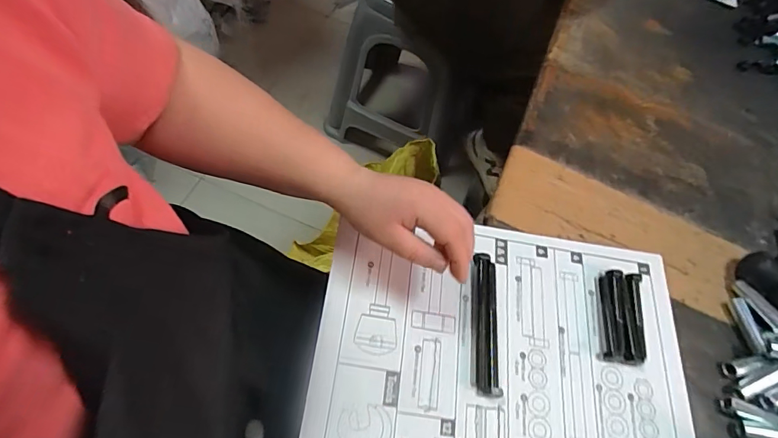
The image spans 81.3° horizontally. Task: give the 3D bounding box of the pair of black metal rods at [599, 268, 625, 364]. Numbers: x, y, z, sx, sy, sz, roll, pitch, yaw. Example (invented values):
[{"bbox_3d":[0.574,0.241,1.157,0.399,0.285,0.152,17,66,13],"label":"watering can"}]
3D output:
[{"bbox_3d":[0.209,0.090,0.422,0.020,0.013,0.087,11,59,3],"label":"pair of black metal rods"}]

